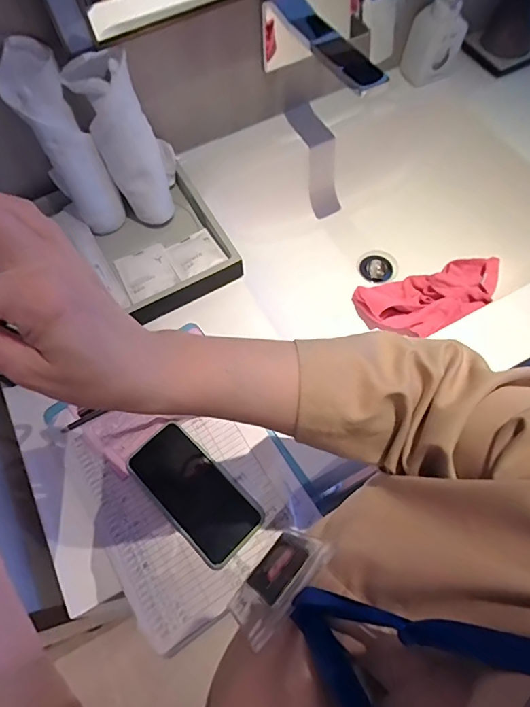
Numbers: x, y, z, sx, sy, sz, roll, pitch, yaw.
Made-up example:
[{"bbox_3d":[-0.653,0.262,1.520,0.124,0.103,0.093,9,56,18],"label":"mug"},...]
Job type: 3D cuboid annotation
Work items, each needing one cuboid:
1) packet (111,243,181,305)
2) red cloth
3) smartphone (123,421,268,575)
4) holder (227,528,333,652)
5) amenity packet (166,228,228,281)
[{"bbox_3d":[-0.167,-0.116,0.624,0.072,0.008,0.076,-24,68,-10],"label":"packet"},{"bbox_3d":[0.273,-0.093,0.705,0.224,0.069,0.112,-18,68,-7],"label":"red cloth"},{"bbox_3d":[-0.080,0.153,0.497,0.158,0.011,0.079,42,73,17],"label":"smartphone"},{"bbox_3d":[0.009,0.170,0.333,0.005,0.101,0.080,46,69,-2],"label":"holder"},{"bbox_3d":[-0.100,-0.142,0.630,0.070,0.016,0.069,-25,69,-10],"label":"amenity packet"}]

